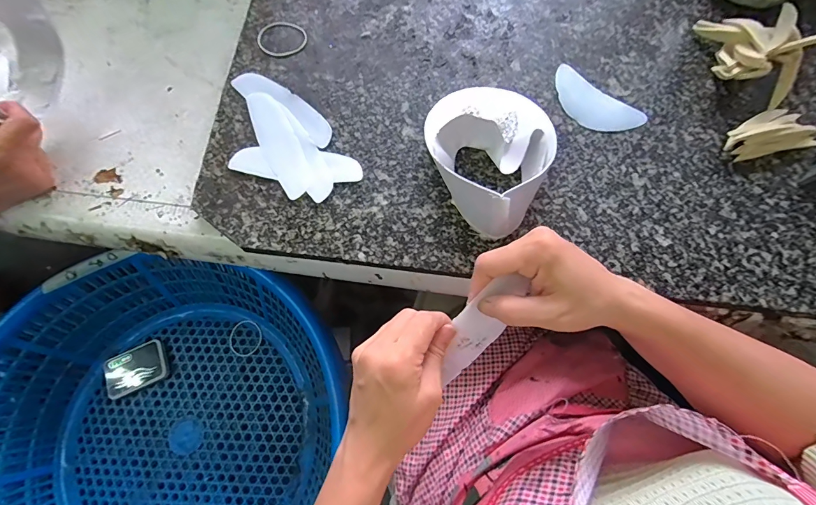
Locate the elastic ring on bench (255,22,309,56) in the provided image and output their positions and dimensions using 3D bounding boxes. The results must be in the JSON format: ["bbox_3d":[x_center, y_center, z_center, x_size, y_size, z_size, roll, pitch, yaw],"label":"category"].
[{"bbox_3d":[-0.147,-0.246,0.440,0.062,0.004,0.045,14,76,6],"label":"elastic ring on bench"}]

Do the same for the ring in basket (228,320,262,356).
[{"bbox_3d":[-0.269,0.140,0.632,0.054,0.005,0.060,-36,70,-8],"label":"ring in basket"}]

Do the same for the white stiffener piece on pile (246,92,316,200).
[{"bbox_3d":[-0.136,-0.116,0.402,0.038,0.004,0.132,-27,76,-5],"label":"white stiffener piece on pile"}]

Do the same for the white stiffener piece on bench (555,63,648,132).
[{"bbox_3d":[0.190,-0.153,0.393,0.100,0.004,0.047,41,80,11],"label":"white stiffener piece on bench"}]

